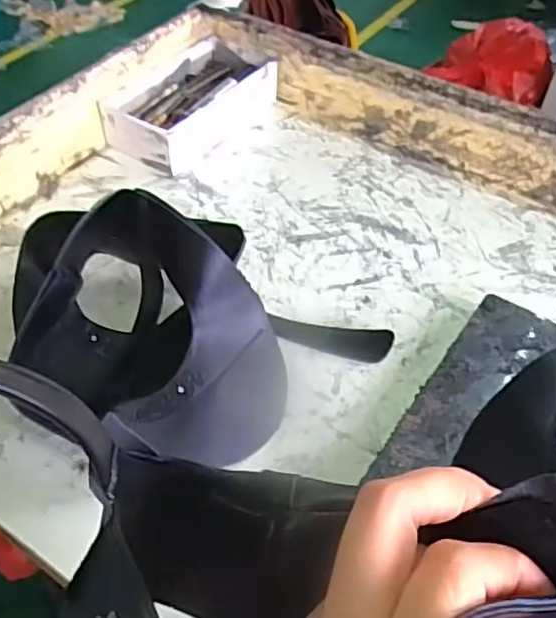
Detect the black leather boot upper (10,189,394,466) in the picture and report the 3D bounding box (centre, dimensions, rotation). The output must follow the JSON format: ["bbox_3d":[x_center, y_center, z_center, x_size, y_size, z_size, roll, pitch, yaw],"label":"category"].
[{"bbox_3d":[-0.062,0.007,0.458,0.283,0.108,0.164,7,49,5],"label":"black leather boot upper"}]

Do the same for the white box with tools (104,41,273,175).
[{"bbox_3d":[-0.090,-0.229,0.710,0.113,0.046,0.200,29,54,22],"label":"white box with tools"}]

